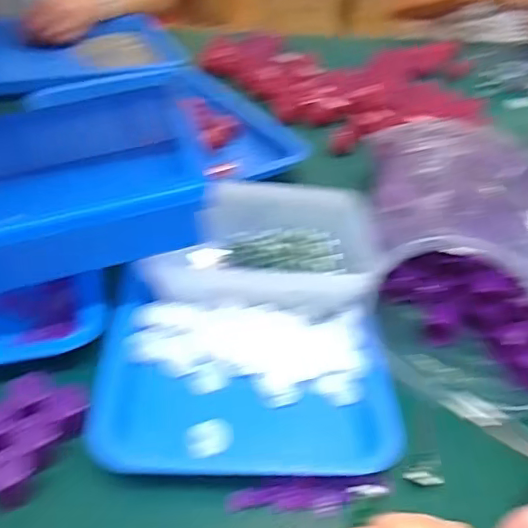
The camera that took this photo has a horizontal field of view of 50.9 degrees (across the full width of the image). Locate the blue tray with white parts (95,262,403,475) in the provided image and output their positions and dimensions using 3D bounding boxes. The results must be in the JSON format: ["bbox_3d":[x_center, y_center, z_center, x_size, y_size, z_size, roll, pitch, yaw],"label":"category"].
[{"bbox_3d":[-0.014,0.087,0.456,0.225,0.033,0.180,3,40,-6],"label":"blue tray with white parts"}]

